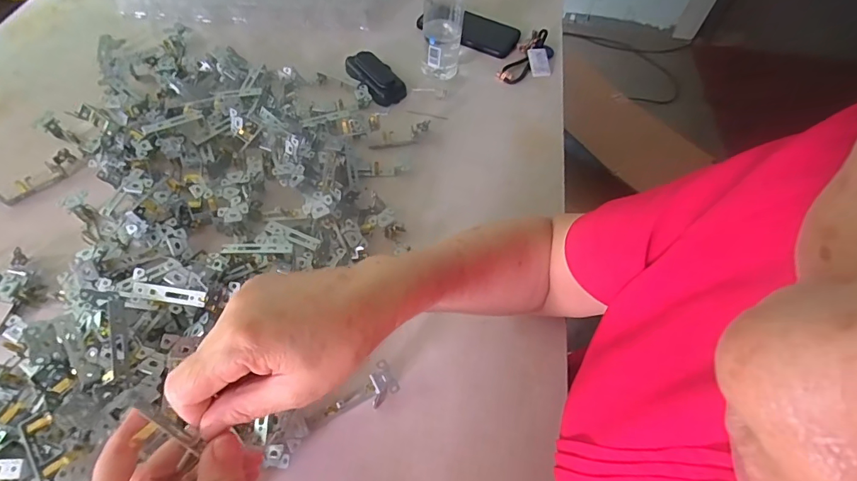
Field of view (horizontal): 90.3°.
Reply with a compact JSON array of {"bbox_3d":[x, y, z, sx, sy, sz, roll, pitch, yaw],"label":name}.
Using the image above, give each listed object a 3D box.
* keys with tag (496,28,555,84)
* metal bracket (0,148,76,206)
[{"bbox_3d":[0.169,-0.290,0.683,0.068,0.019,0.140,31,62,15],"label":"keys with tag"},{"bbox_3d":[-0.481,-0.071,0.517,0.105,0.030,0.030,-39,68,-23],"label":"metal bracket"}]

